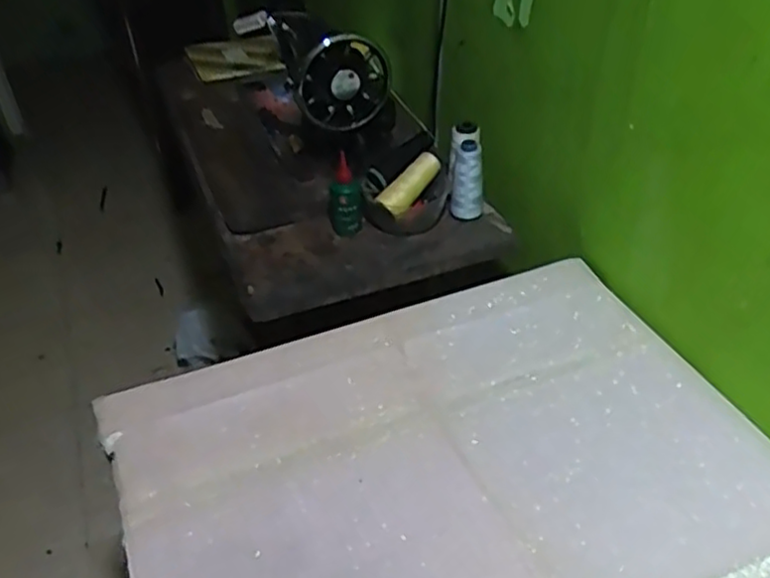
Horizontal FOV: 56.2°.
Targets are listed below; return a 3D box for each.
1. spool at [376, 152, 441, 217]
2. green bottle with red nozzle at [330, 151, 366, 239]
[{"bbox_3d":[0.037,-0.148,1.012,0.034,0.034,0.116,28,64,33],"label":"spool"},{"bbox_3d":[-0.054,-0.125,0.990,0.044,0.099,0.044,3,39,8],"label":"green bottle with red nozzle"}]

